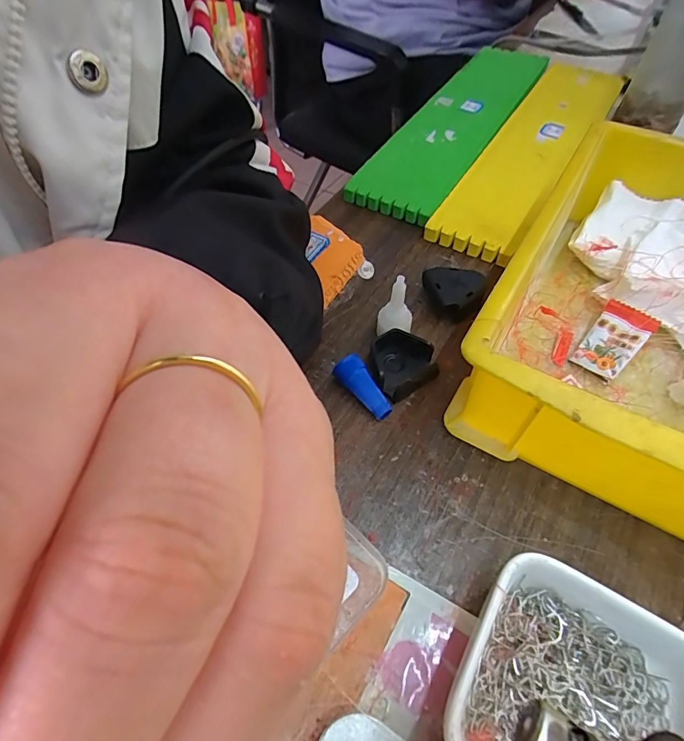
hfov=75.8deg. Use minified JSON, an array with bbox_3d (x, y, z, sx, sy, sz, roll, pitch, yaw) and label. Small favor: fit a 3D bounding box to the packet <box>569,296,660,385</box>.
[{"bbox_3d":[0.161,-0.018,0.263,0.028,0.004,0.050,39,82,28],"label":"packet"}]

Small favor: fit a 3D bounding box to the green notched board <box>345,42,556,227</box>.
[{"bbox_3d":[0.121,-0.250,0.441,0.080,0.025,0.359,27,59,19],"label":"green notched board"}]

